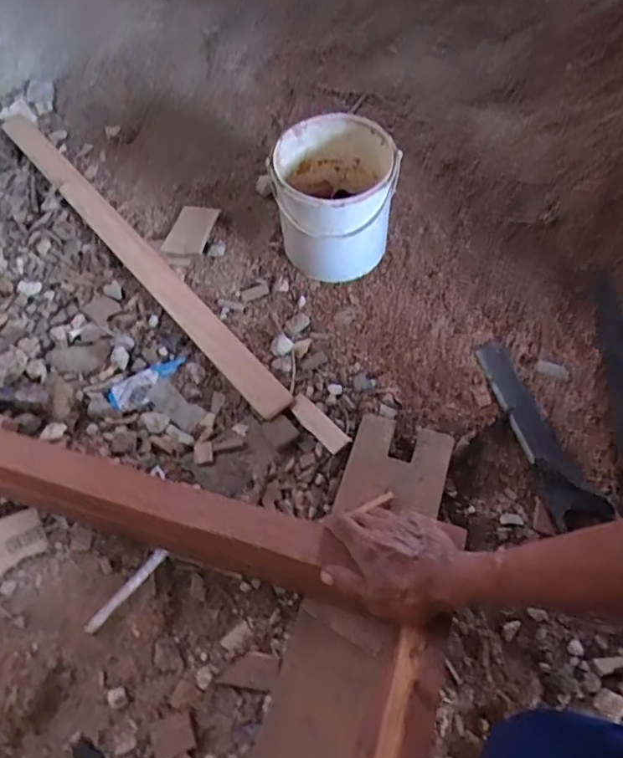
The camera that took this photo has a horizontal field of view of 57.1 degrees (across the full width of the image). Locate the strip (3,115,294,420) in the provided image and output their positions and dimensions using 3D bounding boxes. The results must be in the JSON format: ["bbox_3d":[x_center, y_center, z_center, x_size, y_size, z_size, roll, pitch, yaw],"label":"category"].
[{"bbox_3d":[-0.330,-0.247,1.026,0.063,0.025,0.903,-35,64,-21],"label":"strip"}]

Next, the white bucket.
[{"bbox_3d":[0.035,-0.284,0.934,0.178,0.209,0.219,3,57,1],"label":"white bucket"}]

